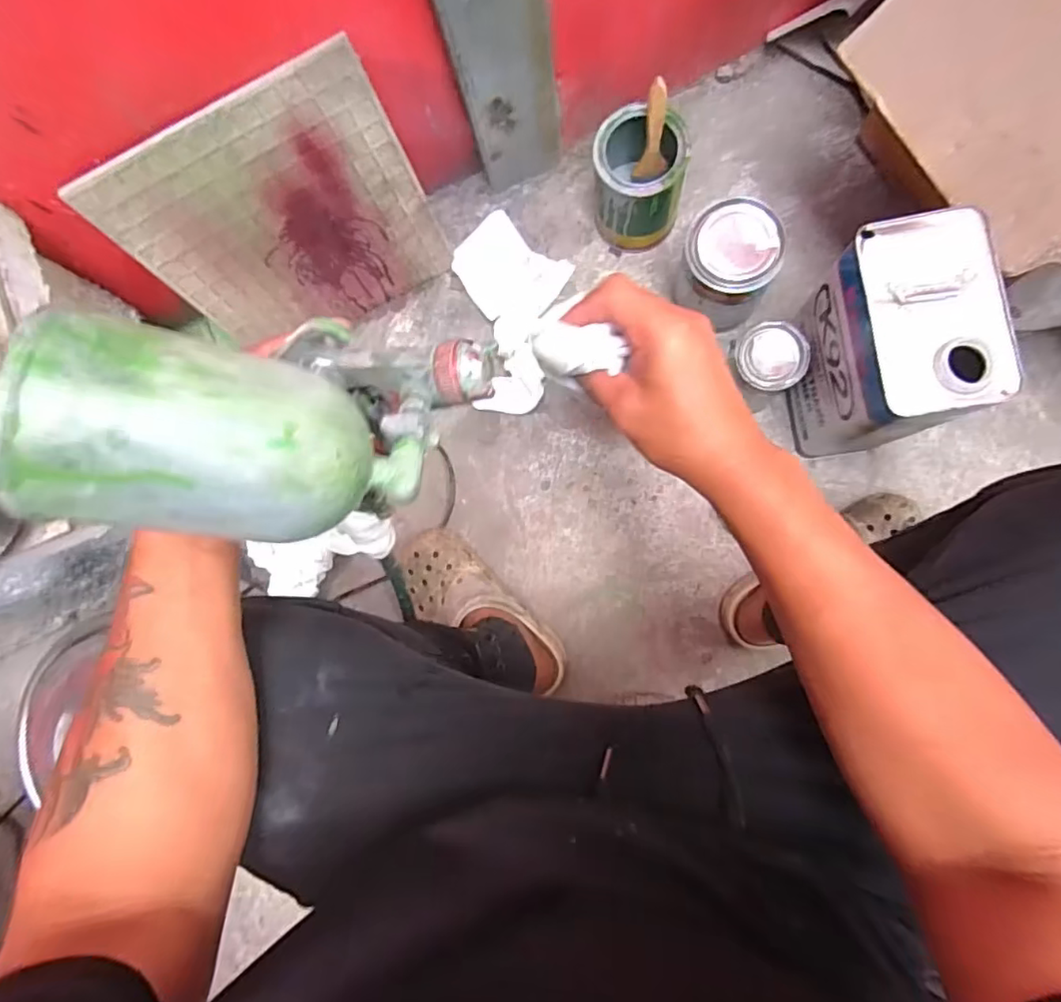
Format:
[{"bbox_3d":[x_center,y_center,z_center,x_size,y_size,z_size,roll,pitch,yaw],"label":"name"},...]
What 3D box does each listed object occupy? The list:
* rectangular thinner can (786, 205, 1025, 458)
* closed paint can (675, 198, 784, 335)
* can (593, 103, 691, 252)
[{"bbox_3d":[0.344,-0.149,0.590,0.112,0.212,0.168,-6,85,6],"label":"rectangular thinner can"},{"bbox_3d":[0.228,-0.267,0.692,0.097,0.135,0.098,-1,85,7],"label":"closed paint can"},{"bbox_3d":[0.130,-0.382,0.713,0.102,0.135,0.104,4,86,7],"label":"can"}]

